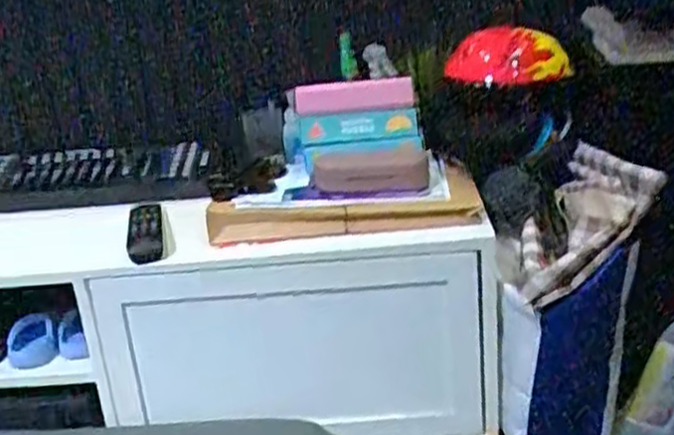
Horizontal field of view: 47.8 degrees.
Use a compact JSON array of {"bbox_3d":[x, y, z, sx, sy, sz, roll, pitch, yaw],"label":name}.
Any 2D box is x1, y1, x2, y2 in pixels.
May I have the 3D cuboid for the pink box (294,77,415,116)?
[{"bbox_3d":[0.026,-0.191,1.187,0.183,0.045,0.035,-6,22,3],"label":"pink box"}]

